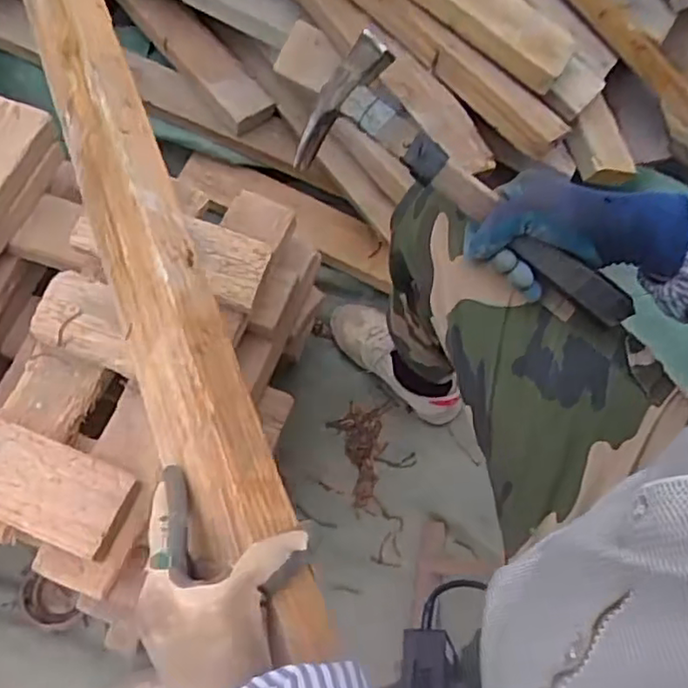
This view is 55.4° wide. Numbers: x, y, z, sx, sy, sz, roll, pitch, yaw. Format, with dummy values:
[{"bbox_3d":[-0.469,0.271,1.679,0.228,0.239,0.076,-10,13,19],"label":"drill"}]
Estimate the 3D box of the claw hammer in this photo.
[{"bbox_3d":[0.107,-0.126,0.587,0.333,0.124,0.038,42,28,10],"label":"claw hammer"}]

